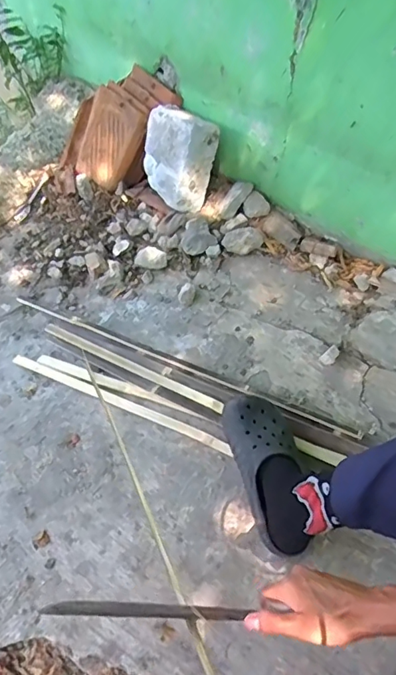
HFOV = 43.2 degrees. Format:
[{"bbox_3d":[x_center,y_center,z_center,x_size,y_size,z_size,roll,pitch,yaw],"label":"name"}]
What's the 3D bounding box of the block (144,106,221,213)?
[{"bbox_3d":[-0.061,-0.473,1.330,0.145,0.229,0.210,-38,62,-23],"label":"block"}]

